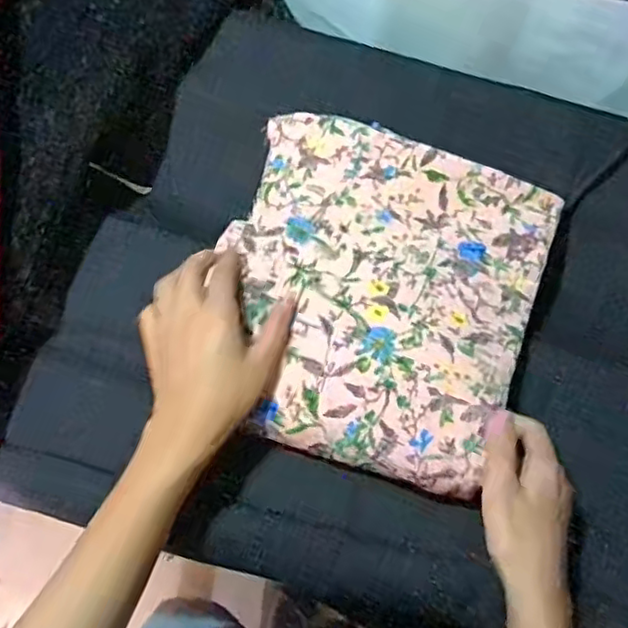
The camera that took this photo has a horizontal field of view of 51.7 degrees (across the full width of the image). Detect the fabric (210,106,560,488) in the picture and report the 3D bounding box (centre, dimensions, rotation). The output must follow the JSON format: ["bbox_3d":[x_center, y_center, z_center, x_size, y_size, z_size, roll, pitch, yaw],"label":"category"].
[{"bbox_3d":[0.048,-0.021,0.491,0.232,0.027,0.261,18,69,5],"label":"fabric"}]

